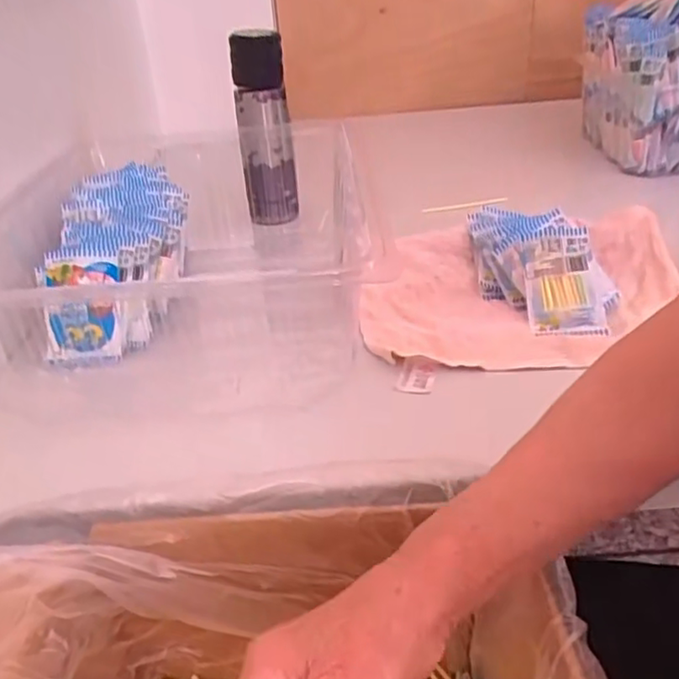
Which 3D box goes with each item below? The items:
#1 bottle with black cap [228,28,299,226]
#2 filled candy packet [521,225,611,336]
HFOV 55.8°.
[{"bbox_3d":[-0.094,-0.267,0.820,0.067,0.220,0.062,-5,31,5],"label":"bottle with black cap"},{"bbox_3d":[0.205,-0.051,0.581,0.069,0.098,0.015,-2,-10,6],"label":"filled candy packet"}]

